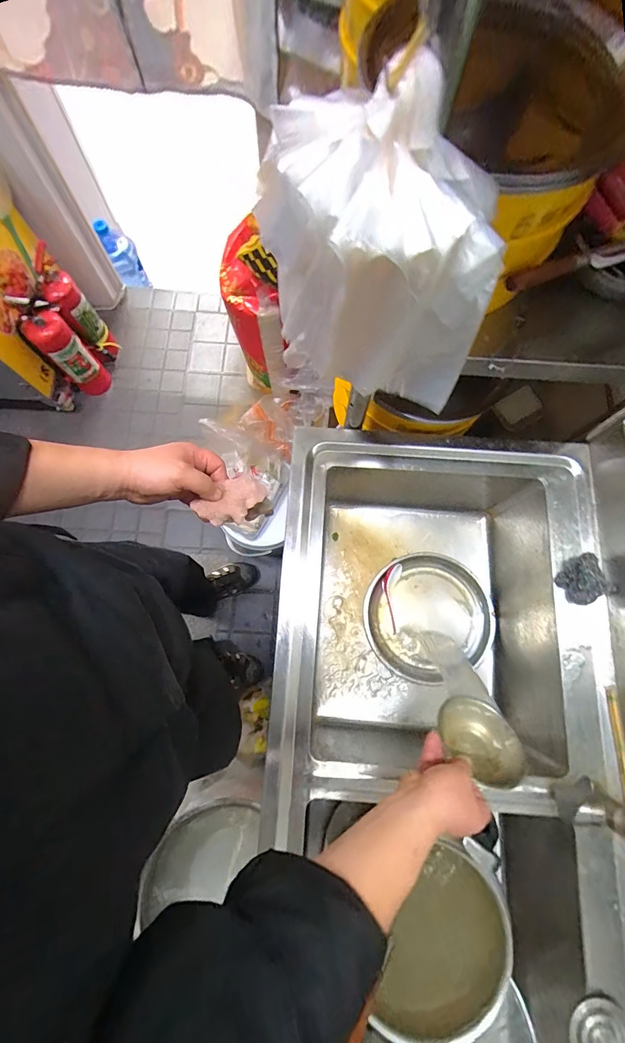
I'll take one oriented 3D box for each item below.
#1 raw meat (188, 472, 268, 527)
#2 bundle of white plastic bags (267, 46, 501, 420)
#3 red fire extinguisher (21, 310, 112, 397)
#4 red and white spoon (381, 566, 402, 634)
[{"bbox_3d":[-0.104,-0.025,0.507,0.091,0.023,0.052,-40,80,-10],"label":"raw meat"},{"bbox_3d":[0.066,-0.226,0.373,0.199,0.263,0.108,-2,76,-2],"label":"bundle of white plastic bags"},{"bbox_3d":[-0.889,-0.601,1.457,0.118,0.369,0.125,0,76,-1],"label":"red fire extinguisher"},{"bbox_3d":[0.179,0.176,0.891,0.041,0.020,0.151,7,76,1],"label":"red and white spoon"}]

